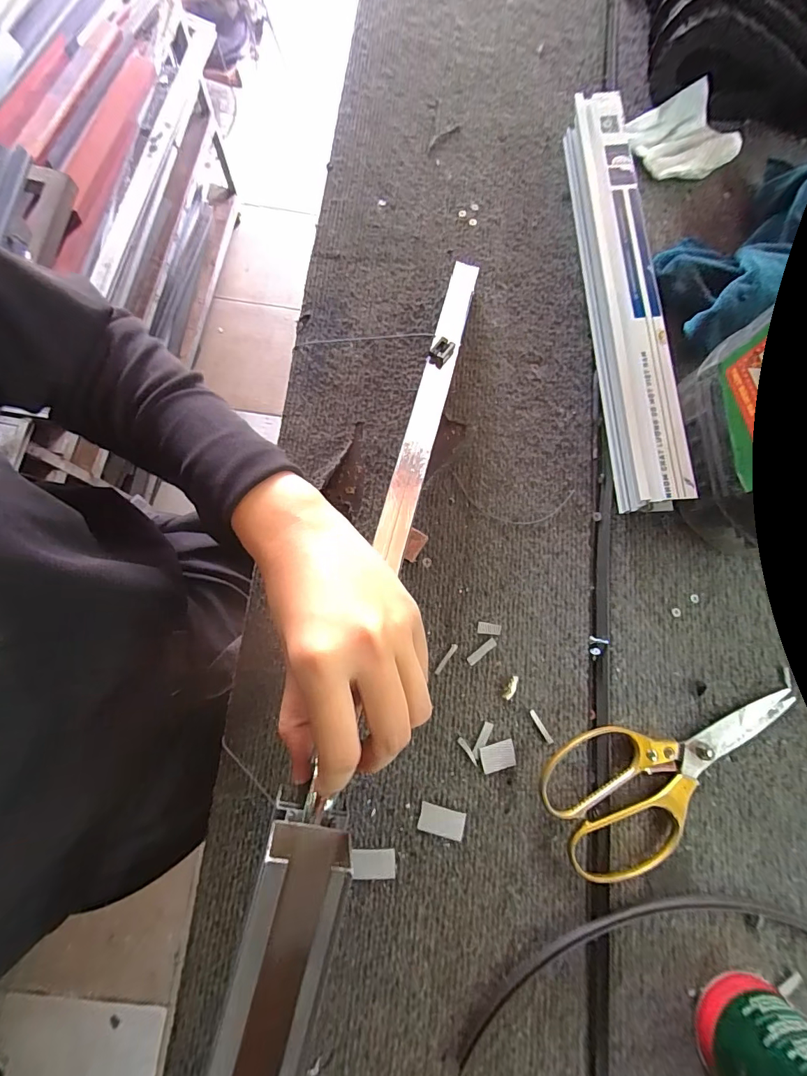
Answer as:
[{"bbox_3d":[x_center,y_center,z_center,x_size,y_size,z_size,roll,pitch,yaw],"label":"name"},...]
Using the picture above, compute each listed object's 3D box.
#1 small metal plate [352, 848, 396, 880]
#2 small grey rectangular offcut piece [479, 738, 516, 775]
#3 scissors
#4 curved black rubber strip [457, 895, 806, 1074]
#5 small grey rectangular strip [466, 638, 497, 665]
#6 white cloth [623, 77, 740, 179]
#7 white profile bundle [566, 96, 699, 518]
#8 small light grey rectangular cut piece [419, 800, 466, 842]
[{"bbox_3d":[-0.020,0.214,0.283,0.028,0.004,0.017,2,73,-5],"label":"small metal plate"},{"bbox_3d":[0.066,0.152,0.298,0.024,0.004,0.018,-15,79,-4],"label":"small grey rectangular offcut piece"},{"bbox_3d":[0.189,0.155,0.296,0.191,0.013,0.087,-23,80,-6],"label":"scissors"},{"bbox_3d":[0.189,0.278,0.272,0.308,0.011,0.091,-1,79,-2],"label":"curved black rubber strip"},{"bbox_3d":[0.057,0.082,0.312,0.025,0.004,0.007,-37,82,-8],"label":"small grey rectangular strip"},{"bbox_3d":[0.255,-0.368,0.395,0.089,0.026,0.075,-23,80,-6],"label":"white cloth"},{"bbox_3d":[0.172,-0.201,0.351,0.043,0.044,0.366,-2,79,-2],"label":"white profile bundle"},{"bbox_3d":[0.026,0.191,0.289,0.030,0.004,0.017,15,79,2],"label":"small light grey rectangular cut piece"}]

